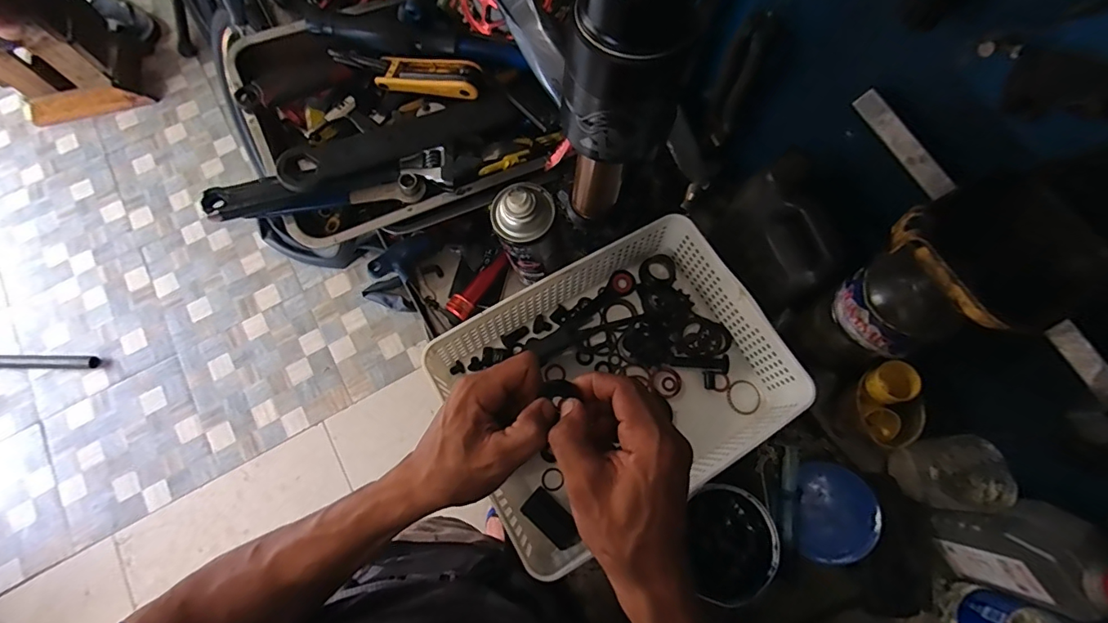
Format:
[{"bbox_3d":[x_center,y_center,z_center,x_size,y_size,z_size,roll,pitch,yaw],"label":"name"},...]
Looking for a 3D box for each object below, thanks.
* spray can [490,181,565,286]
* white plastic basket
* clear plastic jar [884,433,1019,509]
[{"bbox_3d":[-0.024,-0.083,0.503,0.069,0.141,0.072,0,74,0],"label":"spray can"},{"bbox_3d":[0.067,0.071,0.516,0.319,0.083,0.246,-29,76,-8],"label":"white plastic basket"},{"bbox_3d":[0.399,0.163,0.492,0.054,0.092,0.067,3,74,0],"label":"clear plastic jar"}]

